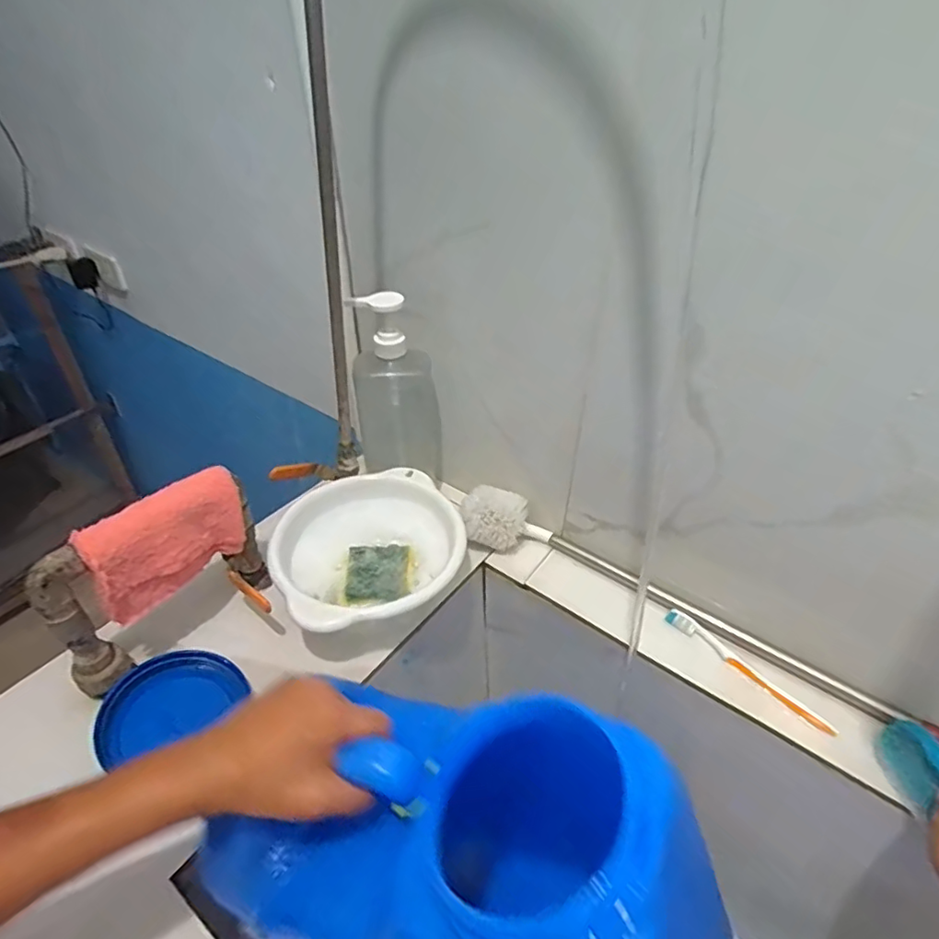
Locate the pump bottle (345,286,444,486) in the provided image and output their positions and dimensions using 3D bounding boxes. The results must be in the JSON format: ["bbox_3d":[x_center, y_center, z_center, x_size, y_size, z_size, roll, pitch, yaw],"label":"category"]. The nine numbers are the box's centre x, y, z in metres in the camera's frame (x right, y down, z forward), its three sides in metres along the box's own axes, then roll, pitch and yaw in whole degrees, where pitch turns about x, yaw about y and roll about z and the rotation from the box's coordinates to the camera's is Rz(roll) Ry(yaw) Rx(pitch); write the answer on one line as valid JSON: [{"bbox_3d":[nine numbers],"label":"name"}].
[{"bbox_3d":[-0.091,-0.098,0.681,0.100,0.233,0.057,-15,42,-18],"label":"pump bottle"}]

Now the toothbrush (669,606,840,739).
[{"bbox_3d":[0.282,0.201,0.584,0.016,0.010,0.176,-31,48,-32],"label":"toothbrush"}]

